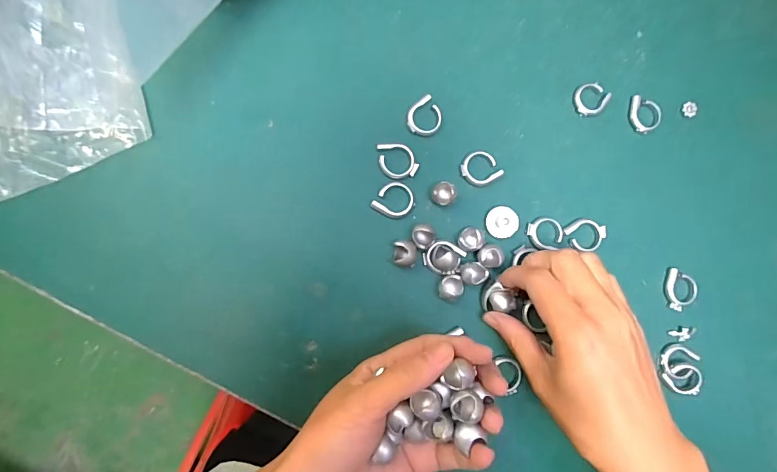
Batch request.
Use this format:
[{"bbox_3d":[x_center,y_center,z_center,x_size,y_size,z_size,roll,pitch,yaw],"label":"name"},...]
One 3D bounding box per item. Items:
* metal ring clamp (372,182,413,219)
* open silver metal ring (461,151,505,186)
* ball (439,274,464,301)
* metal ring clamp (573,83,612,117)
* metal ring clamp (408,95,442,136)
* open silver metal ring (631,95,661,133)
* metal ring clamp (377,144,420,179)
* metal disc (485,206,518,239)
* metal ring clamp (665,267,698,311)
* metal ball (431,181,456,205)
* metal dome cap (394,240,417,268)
[{"bbox_3d":[0.005,-0.023,0.285,0.023,0.004,0.025,0,87,-9],"label":"metal ring clamp"},{"bbox_3d":[0.062,-0.045,0.295,0.025,0.004,0.023,0,87,-9],"label":"open silver metal ring"},{"bbox_3d":[0.040,0.033,0.285,0.015,0.012,0.016,0,87,-9],"label":"ball"},{"bbox_3d":[0.144,-0.097,0.313,0.027,0.005,0.022,-33,92,-9],"label":"metal ring clamp"},{"bbox_3d":[0.025,-0.078,0.292,0.025,0.004,0.022,-42,93,-9],"label":"metal ring clamp"},{"bbox_3d":[0.186,-0.087,0.319,0.023,0.005,0.026,10,85,-8],"label":"open silver metal ring"},{"bbox_3d":[0.007,-0.049,0.287,0.025,0.004,0.023,-6,88,-9],"label":"metal ring clamp"},{"bbox_3d":[0.076,-0.009,0.294,0.021,0.006,0.021,0,87,-9],"label":"metal disc"},{"bbox_3d":[0.208,0.039,0.313,0.023,0.004,0.029,13,85,-8],"label":"metal ring clamp"},{"bbox_3d":[0.036,-0.028,0.287,0.015,0.011,0.014,0,87,-9],"label":"metal ball"},{"bbox_3d":[0.011,0.012,0.281,0.014,0.013,0.017,1,87,-9],"label":"metal dome cap"}]

